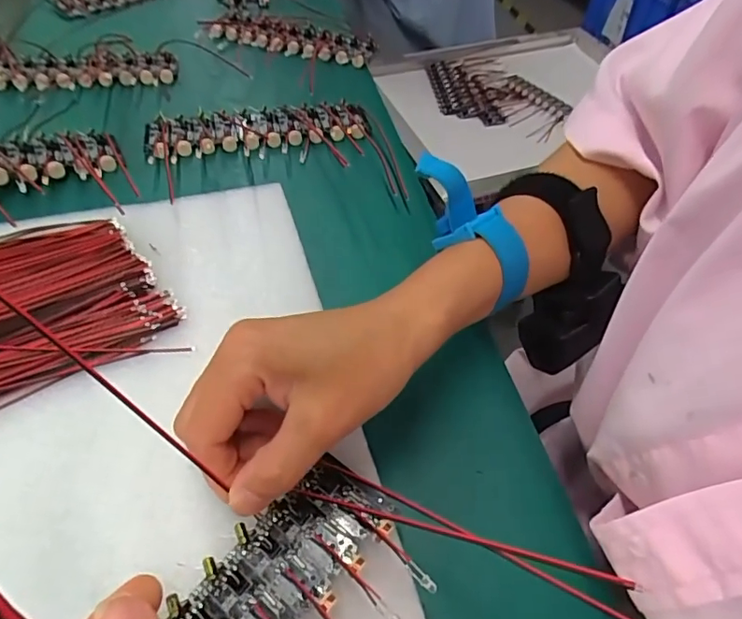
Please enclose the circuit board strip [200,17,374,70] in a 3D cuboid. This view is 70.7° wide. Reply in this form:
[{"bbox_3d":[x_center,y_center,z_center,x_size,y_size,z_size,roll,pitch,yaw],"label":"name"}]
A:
[{"bbox_3d":[-0.076,-0.255,0.486,0.156,0.009,0.059,20,52,12],"label":"circuit board strip"}]

